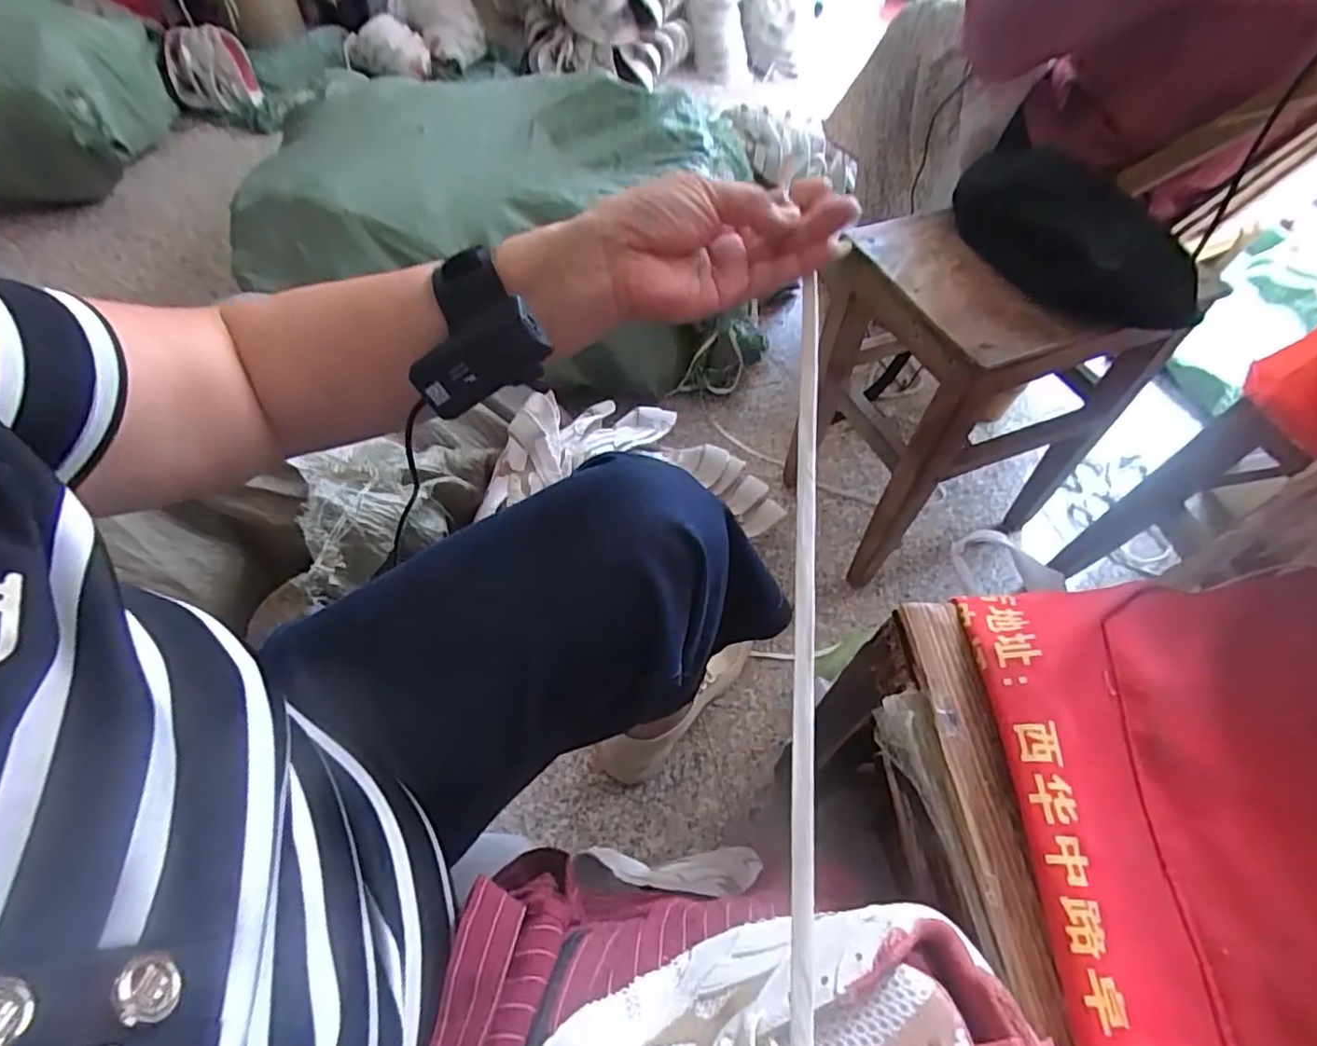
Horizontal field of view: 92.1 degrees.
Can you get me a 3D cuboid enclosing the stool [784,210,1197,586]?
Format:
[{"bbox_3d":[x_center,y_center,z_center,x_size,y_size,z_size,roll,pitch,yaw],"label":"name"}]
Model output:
[{"bbox_3d":[0.365,-0.156,0.795,0.304,0.368,0.217,-16,58,-12],"label":"stool"}]

